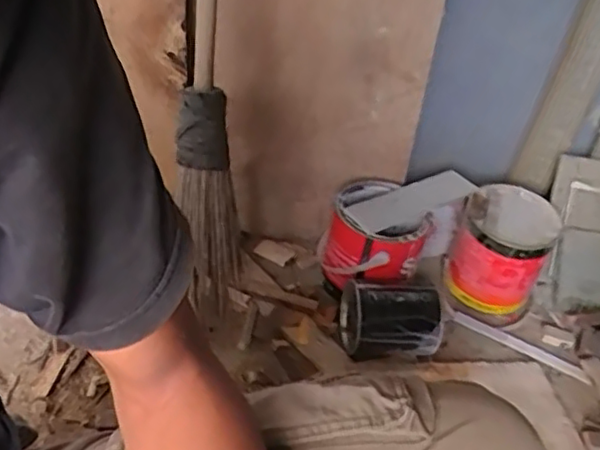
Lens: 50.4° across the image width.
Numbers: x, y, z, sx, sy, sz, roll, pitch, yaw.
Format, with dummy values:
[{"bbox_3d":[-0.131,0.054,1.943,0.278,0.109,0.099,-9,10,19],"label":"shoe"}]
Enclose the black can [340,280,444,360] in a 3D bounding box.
[{"bbox_3d":[0.133,0.142,0.928,0.136,0.101,0.097,8,39,-4],"label":"black can"}]

